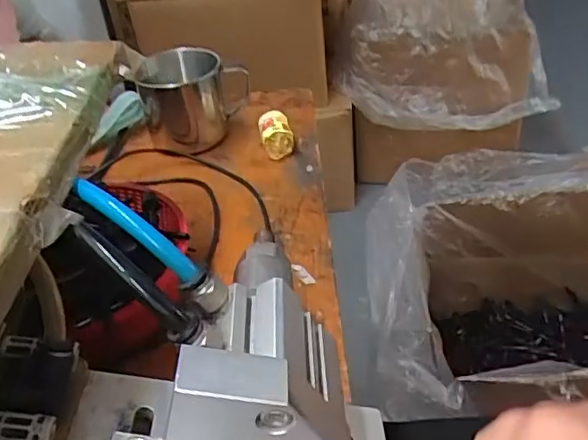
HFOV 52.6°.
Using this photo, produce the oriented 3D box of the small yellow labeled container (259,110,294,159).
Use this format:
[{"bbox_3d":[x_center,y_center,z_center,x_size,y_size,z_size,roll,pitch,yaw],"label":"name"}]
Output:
[{"bbox_3d":[-0.015,-0.072,0.489,0.023,0.024,0.040,-11,37,-5],"label":"small yellow labeled container"}]

